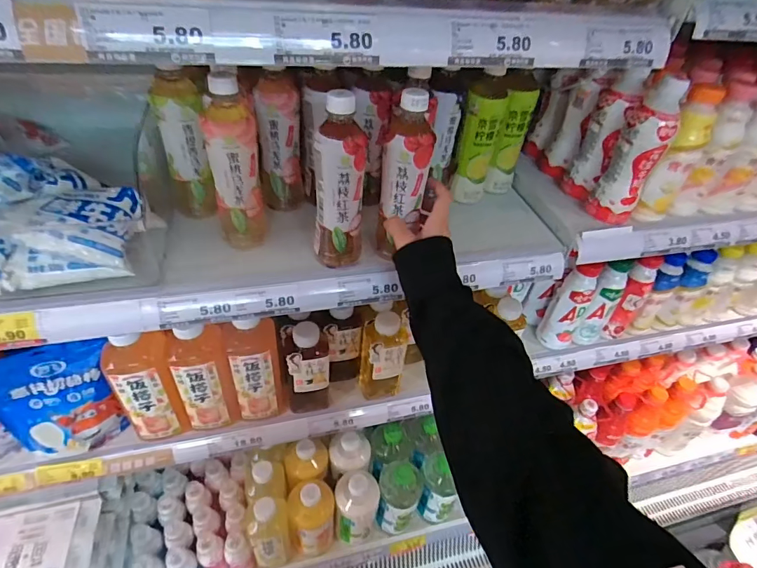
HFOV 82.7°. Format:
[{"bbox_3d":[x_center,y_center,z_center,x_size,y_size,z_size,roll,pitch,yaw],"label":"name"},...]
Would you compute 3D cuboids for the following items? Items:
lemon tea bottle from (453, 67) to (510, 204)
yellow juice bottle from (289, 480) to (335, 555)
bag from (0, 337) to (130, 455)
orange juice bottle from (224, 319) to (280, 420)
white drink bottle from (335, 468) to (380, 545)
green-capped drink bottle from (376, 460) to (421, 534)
[{"bbox_3d":[0.157,-0.223,0.664,0.054,0.191,0.054,19,43,14],"label":"lemon tea bottle"},{"bbox_3d":[-0.140,0.494,0.916,0.091,0.228,0.085,4,42,-3],"label":"yellow juice bottle"},{"bbox_3d":[-0.475,0.176,0.632,0.159,0.182,0.056,-13,45,-21],"label":"bag"},{"bbox_3d":[-0.198,0.131,0.688,0.075,0.216,0.059,-6,43,-13],"label":"orange juice bottle"},{"bbox_3d":[-0.045,0.483,0.936,0.091,0.195,0.084,0,42,-8],"label":"white drink bottle"},{"bbox_3d":[0.048,0.487,0.979,0.096,0.186,0.090,4,42,-3],"label":"green-capped drink bottle"}]

